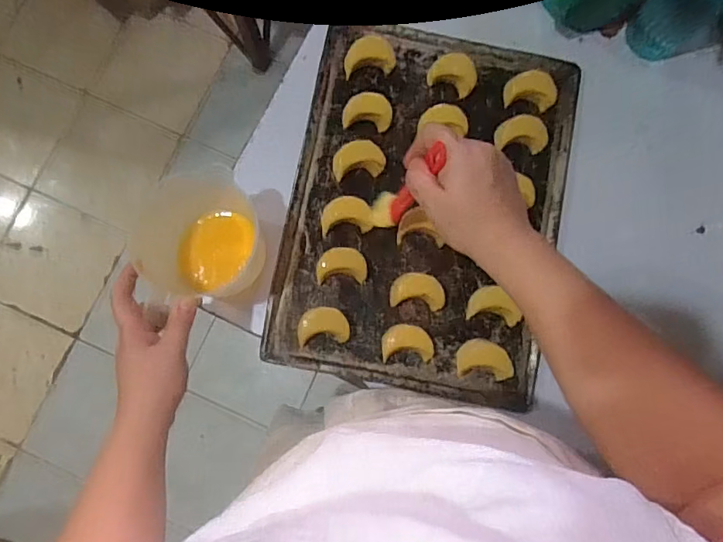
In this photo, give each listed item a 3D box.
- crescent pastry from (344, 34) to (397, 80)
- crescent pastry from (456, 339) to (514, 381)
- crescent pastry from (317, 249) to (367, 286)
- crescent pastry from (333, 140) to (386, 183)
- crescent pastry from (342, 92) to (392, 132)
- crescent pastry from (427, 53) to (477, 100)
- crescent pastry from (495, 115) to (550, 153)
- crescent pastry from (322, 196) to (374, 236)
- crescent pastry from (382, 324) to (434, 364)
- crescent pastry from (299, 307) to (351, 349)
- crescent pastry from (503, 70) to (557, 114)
[{"bbox_3d":[0.011,-0.273,0.651,0.063,0.025,0.040,-4,83,-1],"label":"crescent pastry"},{"bbox_3d":[0.146,0.105,0.608,0.061,0.029,0.044,6,83,0],"label":"crescent pastry"},{"bbox_3d":[-0.023,-0.006,0.616,0.059,0.019,0.041,2,83,0],"label":"crescent pastry"},{"bbox_3d":[-0.004,-0.138,0.635,0.064,0.026,0.041,-9,83,-2],"label":"crescent pastry"},{"bbox_3d":[0.008,-0.199,0.643,0.060,0.038,0.033,6,83,0],"label":"crescent pastry"},{"bbox_3d":[0.118,-0.252,0.653,0.060,0.025,0.042,23,83,2],"label":"crescent pastry"},{"bbox_3d":[0.203,-0.173,0.646,0.061,0.019,0.045,5,83,0],"label":"crescent pastry"},{"bbox_3d":[-0.018,-0.069,0.621,0.060,0.025,0.043,-2,83,-1],"label":"crescent pastry"},{"bbox_3d":[0.054,0.085,0.609,0.059,0.019,0.042,1,83,-1],"label":"crescent pastry"},{"bbox_3d":[-0.045,0.064,0.603,0.059,0.017,0.042,-2,83,-1],"label":"crescent pastry"},{"bbox_3d":[0.217,-0.232,0.660,0.064,0.023,0.045,11,83,1],"label":"crescent pastry"}]

